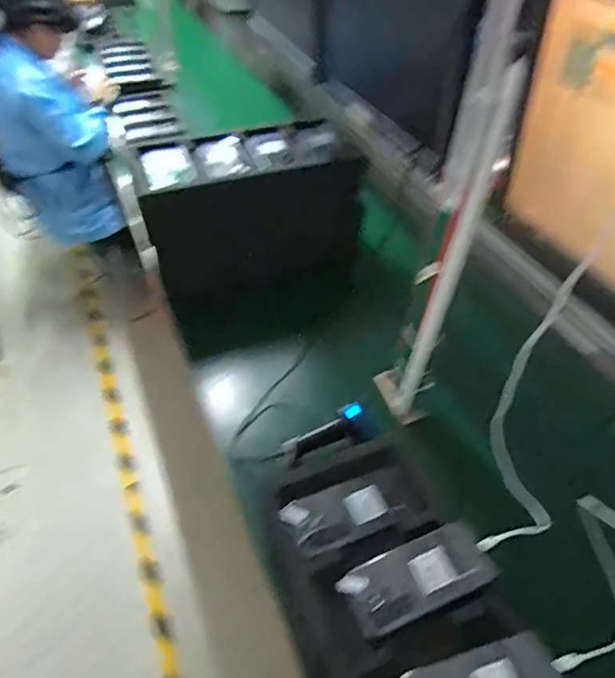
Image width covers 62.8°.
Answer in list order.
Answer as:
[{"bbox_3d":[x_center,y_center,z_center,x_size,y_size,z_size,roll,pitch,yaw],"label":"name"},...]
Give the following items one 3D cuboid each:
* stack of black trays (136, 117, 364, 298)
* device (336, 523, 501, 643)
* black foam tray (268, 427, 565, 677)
[{"bbox_3d":[-0.133,-0.302,1.163,0.476,0.291,0.212,-11,49,-13],"label":"stack of black trays"},{"bbox_3d":[0.131,0.284,0.602,0.171,0.020,0.079,-17,50,-17],"label":"device"},{"bbox_3d":[0.124,0.344,0.564,0.224,0.056,0.495,-15,50,-16],"label":"black foam tray"}]

